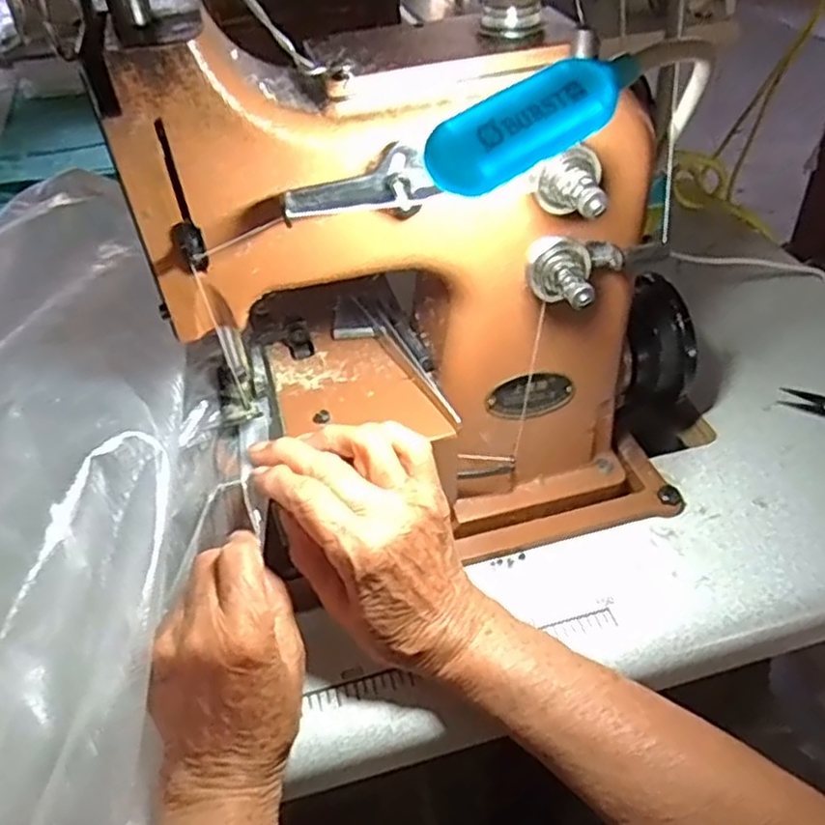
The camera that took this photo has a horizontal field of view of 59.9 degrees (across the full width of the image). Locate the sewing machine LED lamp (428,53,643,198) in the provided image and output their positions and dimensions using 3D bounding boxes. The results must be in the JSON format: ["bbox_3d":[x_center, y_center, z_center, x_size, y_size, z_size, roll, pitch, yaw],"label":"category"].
[{"bbox_3d":[0.042,-0.097,0.238,0.079,0.023,0.025,-31,48,-26],"label":"sewing machine LED lamp"}]

